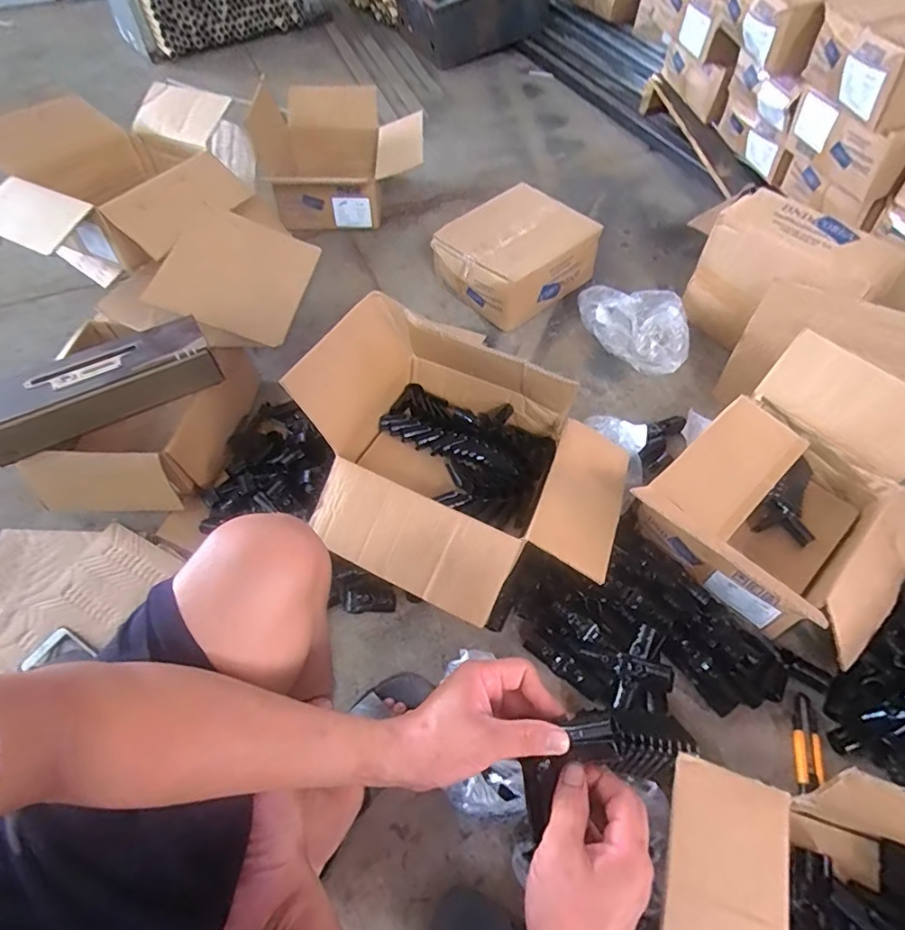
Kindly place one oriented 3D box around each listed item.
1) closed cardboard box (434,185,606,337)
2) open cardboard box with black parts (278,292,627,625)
[{"bbox_3d":[0.146,-0.502,1.240,0.328,0.144,0.285,-37,63,-22],"label":"closed cardboard box"},{"bbox_3d":[0.012,0.005,0.786,0.490,0.234,0.383,23,59,15],"label":"open cardboard box with black parts"}]

